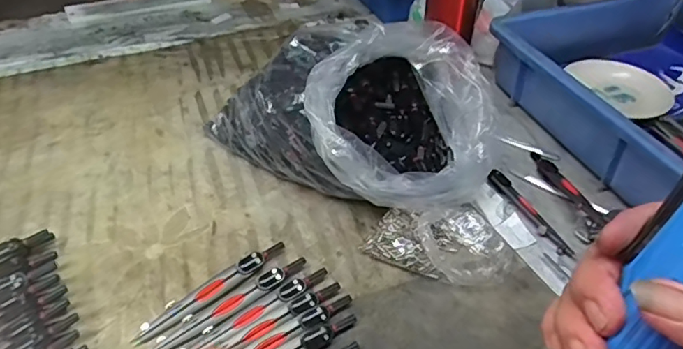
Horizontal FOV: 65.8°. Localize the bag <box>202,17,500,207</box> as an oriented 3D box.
[{"bbox_3d":[0.018,-0.068,0.507,0.247,0.116,0.183,31,50,29],"label":"bag"}]

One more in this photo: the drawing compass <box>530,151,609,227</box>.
[{"bbox_3d":[0.209,0.010,0.496,0.017,0.011,0.126,-6,30,-7],"label":"drawing compass"}]

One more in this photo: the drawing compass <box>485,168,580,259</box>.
[{"bbox_3d":[0.170,0.033,0.478,0.017,0.008,0.111,-17,45,-19],"label":"drawing compass"}]

